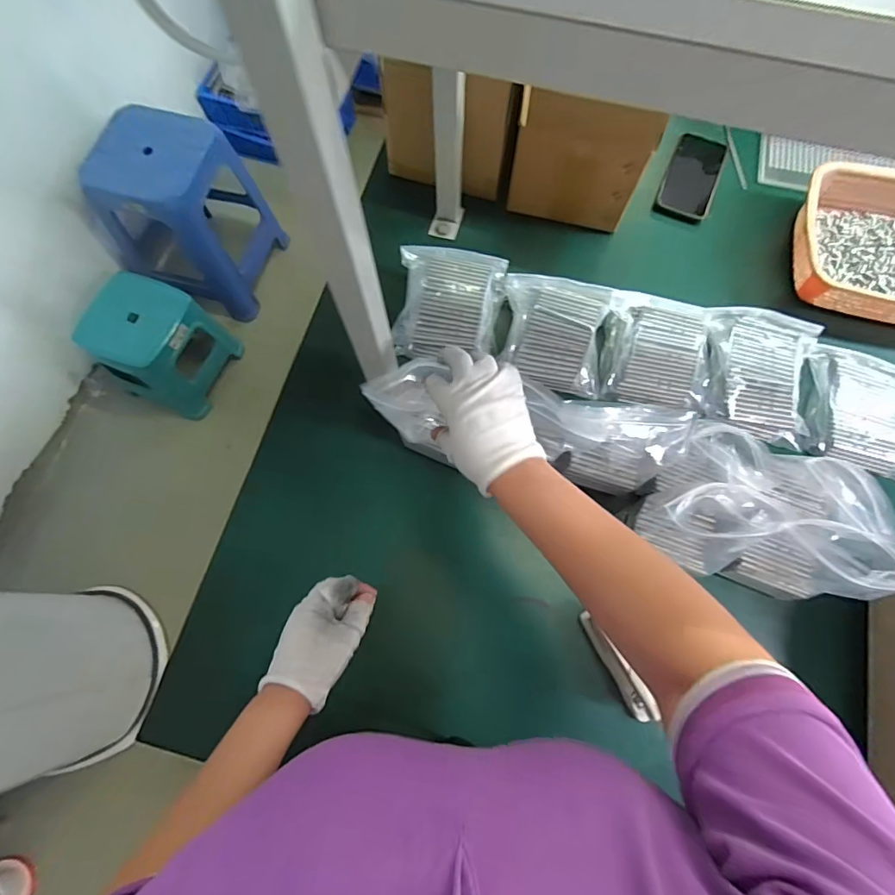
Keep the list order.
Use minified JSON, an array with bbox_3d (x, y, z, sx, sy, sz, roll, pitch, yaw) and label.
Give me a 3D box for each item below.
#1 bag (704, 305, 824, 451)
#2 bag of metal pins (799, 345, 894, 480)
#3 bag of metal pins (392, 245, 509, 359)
[{"bbox_3d":[0.403,-0.098,0.624,0.146,0.047,0.164,13,73,4],"label":"bag"},{"bbox_3d":[0.540,-0.052,0.630,0.135,0.033,0.159,12,73,3],"label":"bag of metal pins"},{"bbox_3d":[0.005,-0.194,0.646,0.138,0.056,0.152,5,72,1],"label":"bag of metal pins"}]

